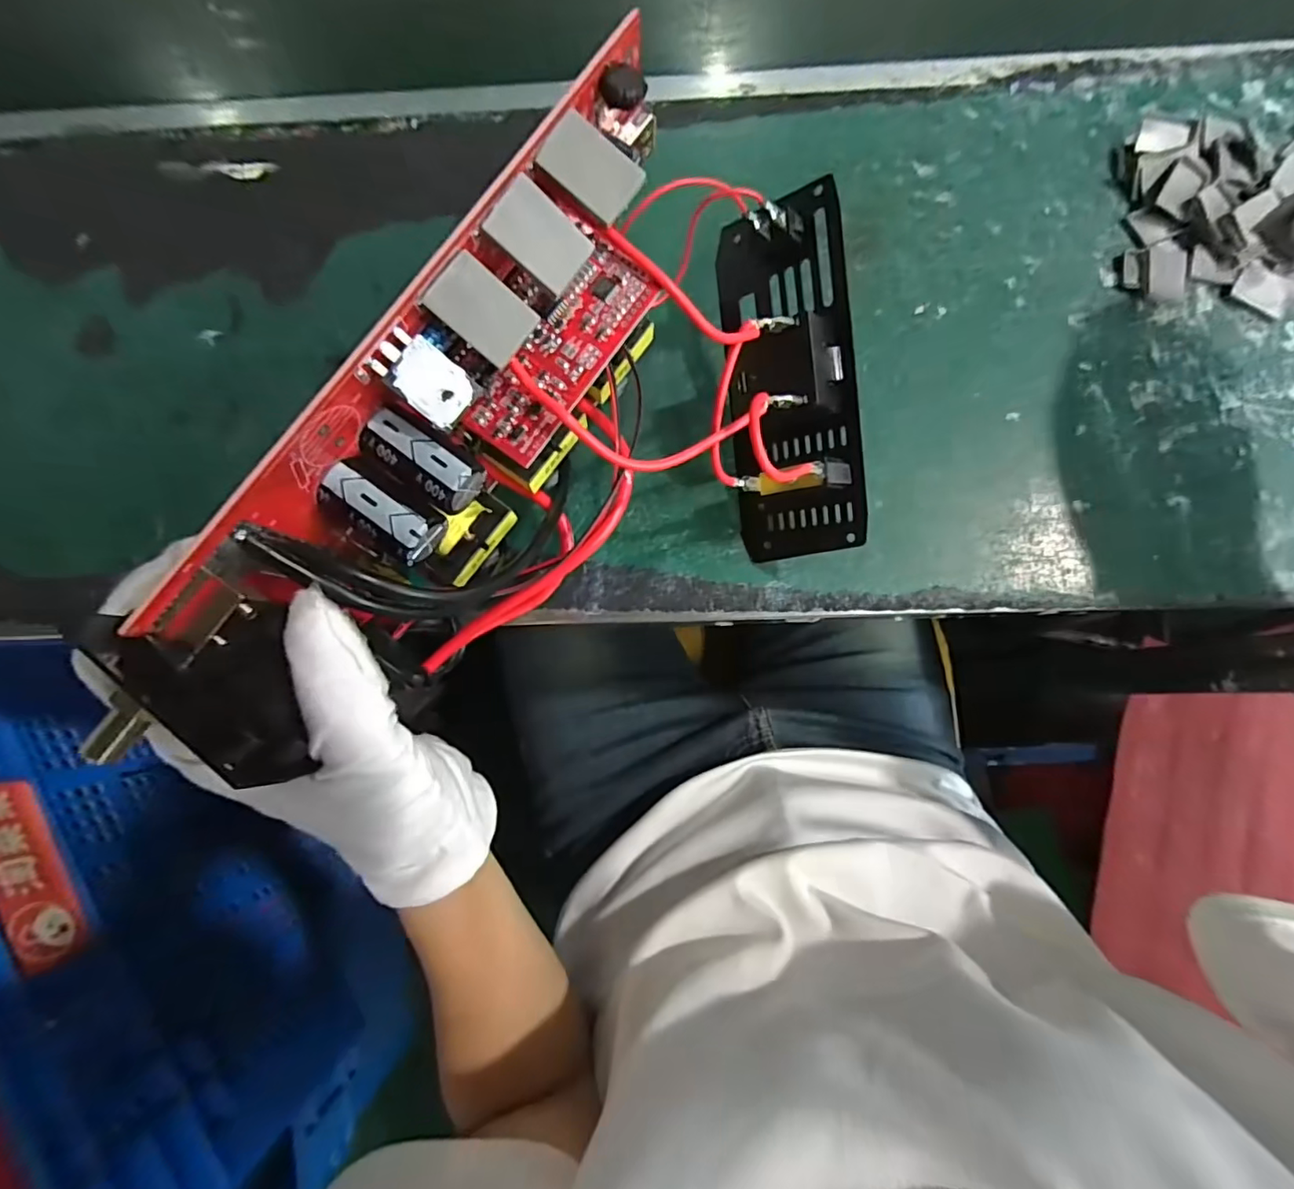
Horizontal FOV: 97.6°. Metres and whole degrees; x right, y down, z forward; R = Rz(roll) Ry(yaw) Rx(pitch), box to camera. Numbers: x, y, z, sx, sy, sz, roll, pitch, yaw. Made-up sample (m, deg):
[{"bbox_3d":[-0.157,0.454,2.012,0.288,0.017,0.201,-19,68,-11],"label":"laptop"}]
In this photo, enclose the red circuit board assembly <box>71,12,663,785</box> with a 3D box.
[{"bbox_3d":[-0.046,-0.039,0.179,0.049,0.106,0.202,36,86,8],"label":"red circuit board assembly"}]

